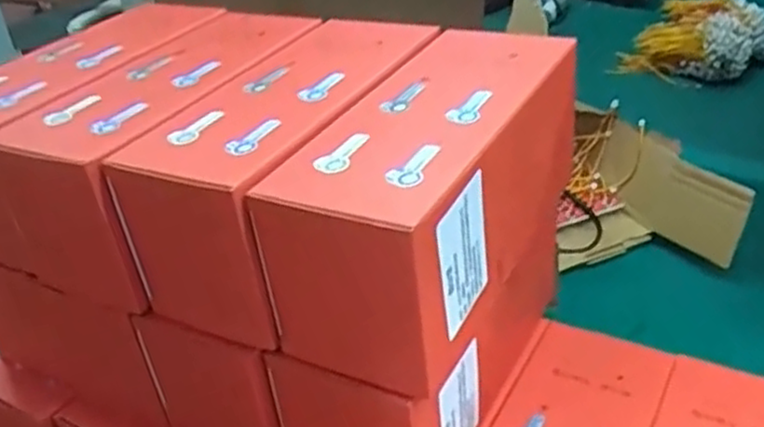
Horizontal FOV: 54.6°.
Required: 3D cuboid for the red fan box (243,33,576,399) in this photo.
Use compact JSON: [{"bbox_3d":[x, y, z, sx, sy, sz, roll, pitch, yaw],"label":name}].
[{"bbox_3d":[0.028,-0.015,0.349,0.080,0.086,0.179,16,40,30],"label":"red fan box"}]

